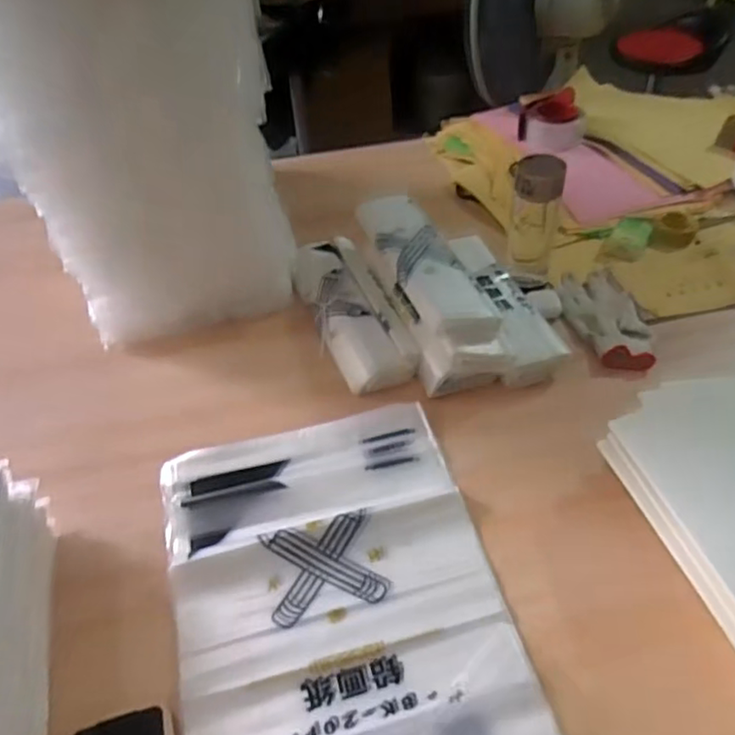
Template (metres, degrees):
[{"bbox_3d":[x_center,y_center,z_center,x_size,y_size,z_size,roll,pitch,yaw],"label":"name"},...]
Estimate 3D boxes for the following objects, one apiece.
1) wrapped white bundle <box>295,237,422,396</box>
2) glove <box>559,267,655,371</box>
[{"bbox_3d":[-0.021,-0.078,0.884,0.104,0.049,0.281,-17,46,-13],"label":"wrapped white bundle"},{"bbox_3d":[0.325,-0.072,0.864,0.093,0.020,0.201,-3,45,1],"label":"glove"}]

